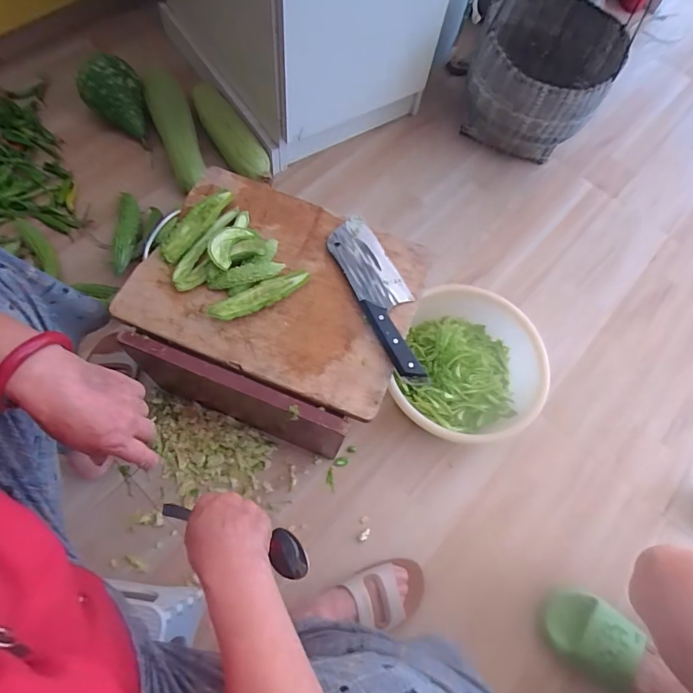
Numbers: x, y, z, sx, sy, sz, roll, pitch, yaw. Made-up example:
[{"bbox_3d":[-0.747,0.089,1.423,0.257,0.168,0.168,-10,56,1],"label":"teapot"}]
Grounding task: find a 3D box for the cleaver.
[{"bbox_3d":[0.057,-0.074,0.656,0.080,0.021,0.275,-23,71,-15],"label":"cleaver"}]

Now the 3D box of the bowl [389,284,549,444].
[{"bbox_3d":[0.230,0.047,0.825,0.251,0.127,0.276,1,67,-3],"label":"bowl"}]

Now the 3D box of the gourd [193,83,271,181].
[{"bbox_3d":[-0.257,-0.468,0.999,0.072,0.073,0.258,-33,74,-18],"label":"gourd"}]

